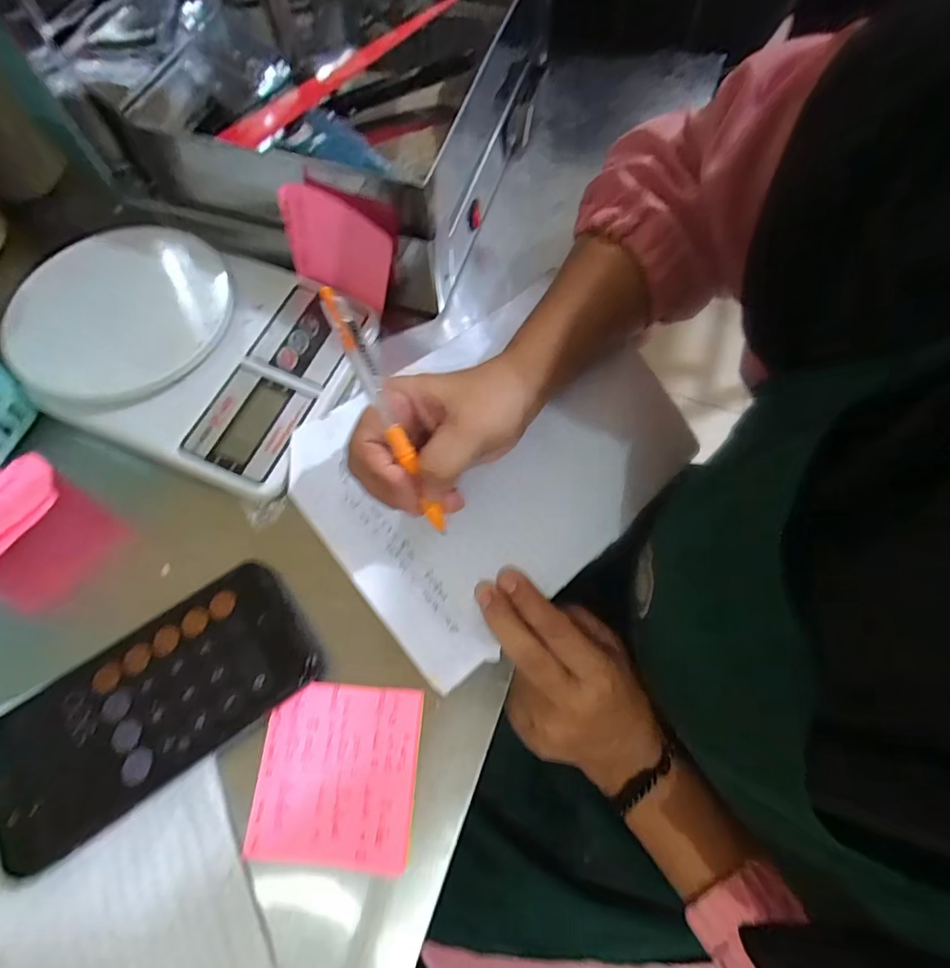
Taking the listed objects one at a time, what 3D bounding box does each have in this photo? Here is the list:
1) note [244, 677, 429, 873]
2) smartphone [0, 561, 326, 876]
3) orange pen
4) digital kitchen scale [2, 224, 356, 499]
[{"bbox_3d":[-0.068,0.139,0.240,0.078,0.009,0.075,4,67,2],"label":"note"},{"bbox_3d":[-0.164,0.111,0.252,0.160,0.009,0.077,-34,71,-13],"label":"smartphone"},{"bbox_3d":[-0.042,-0.032,0.244,0.010,0.011,0.129,-28,111,-11],"label":"orange pen"},{"bbox_3d":[-0.184,-0.091,0.315,0.203,0.031,0.149,19,69,8],"label":"digital kitchen scale"}]

